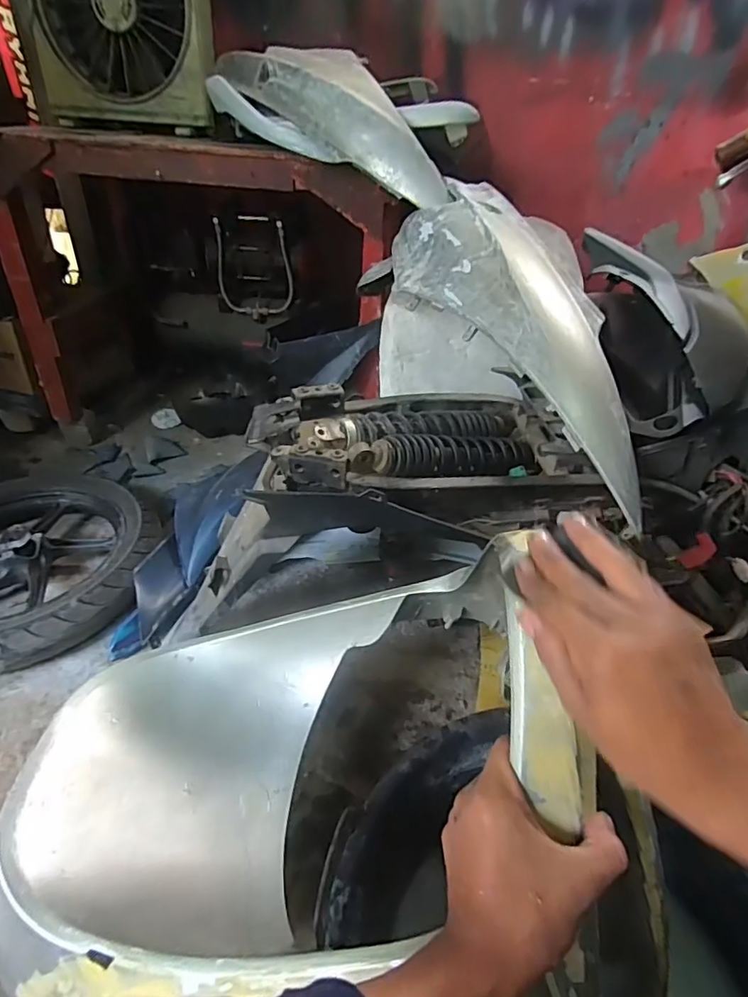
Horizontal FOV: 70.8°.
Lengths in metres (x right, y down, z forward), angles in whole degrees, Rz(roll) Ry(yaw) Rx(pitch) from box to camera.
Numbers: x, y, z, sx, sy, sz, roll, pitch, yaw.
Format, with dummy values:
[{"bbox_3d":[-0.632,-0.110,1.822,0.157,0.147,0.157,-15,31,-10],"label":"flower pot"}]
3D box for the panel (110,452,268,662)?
[{"bbox_3d":[-0.326,0.078,0.909,0.131,0.080,0.399,16,61,15],"label":"panel"}]

